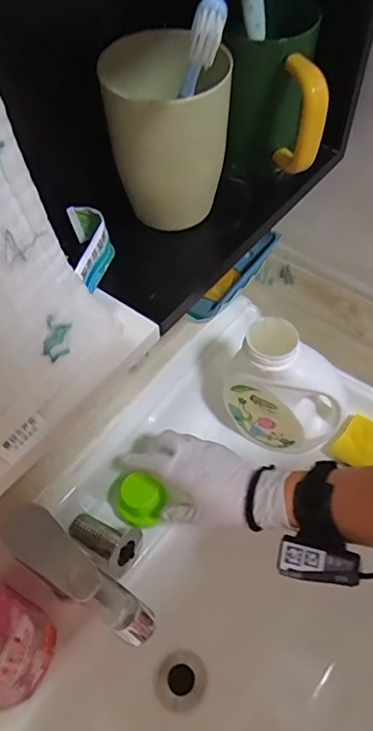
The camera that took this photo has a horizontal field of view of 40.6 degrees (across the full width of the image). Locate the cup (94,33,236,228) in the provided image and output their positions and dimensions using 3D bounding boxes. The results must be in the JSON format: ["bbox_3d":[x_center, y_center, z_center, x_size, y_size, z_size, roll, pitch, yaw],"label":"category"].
[{"bbox_3d":[-0.011,-0.144,0.327,0.072,0.106,0.062,3,55,4],"label":"cup"}]

